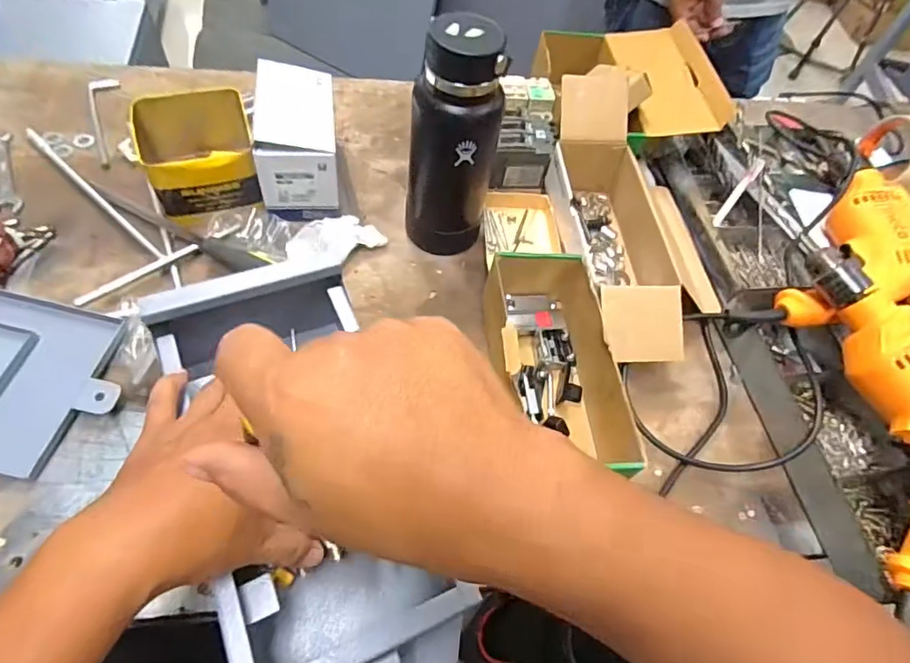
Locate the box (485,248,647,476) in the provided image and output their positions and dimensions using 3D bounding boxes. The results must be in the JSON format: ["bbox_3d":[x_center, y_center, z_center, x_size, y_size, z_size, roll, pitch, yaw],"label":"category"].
[{"bbox_3d":[0.092,0.033,0.507,0.100,0.089,0.227,-3,58,-7],"label":"box"}]

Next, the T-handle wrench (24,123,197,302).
[{"bbox_3d":[-0.426,-0.137,0.578,0.274,0.028,0.121,37,62,18],"label":"T-handle wrench"}]

